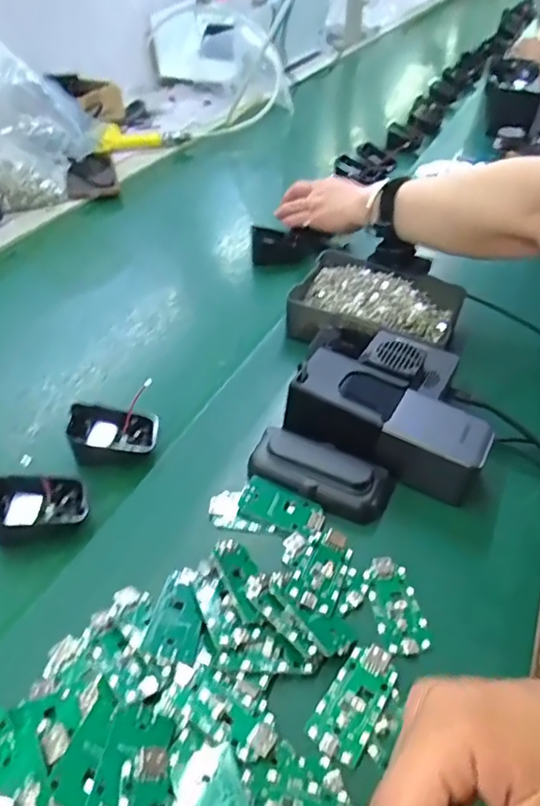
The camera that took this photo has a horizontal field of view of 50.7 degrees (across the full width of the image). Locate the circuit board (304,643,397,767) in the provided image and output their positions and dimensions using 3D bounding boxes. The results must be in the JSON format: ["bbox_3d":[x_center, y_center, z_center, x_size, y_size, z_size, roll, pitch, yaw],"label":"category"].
[{"bbox_3d":[0.049,0.169,0.326,0.032,0.008,0.062,23,47,24],"label":"circuit board"}]

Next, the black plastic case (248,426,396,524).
[{"bbox_3d":[0.038,0.054,0.435,0.105,0.022,0.044,17,45,19],"label":"black plastic case"}]

